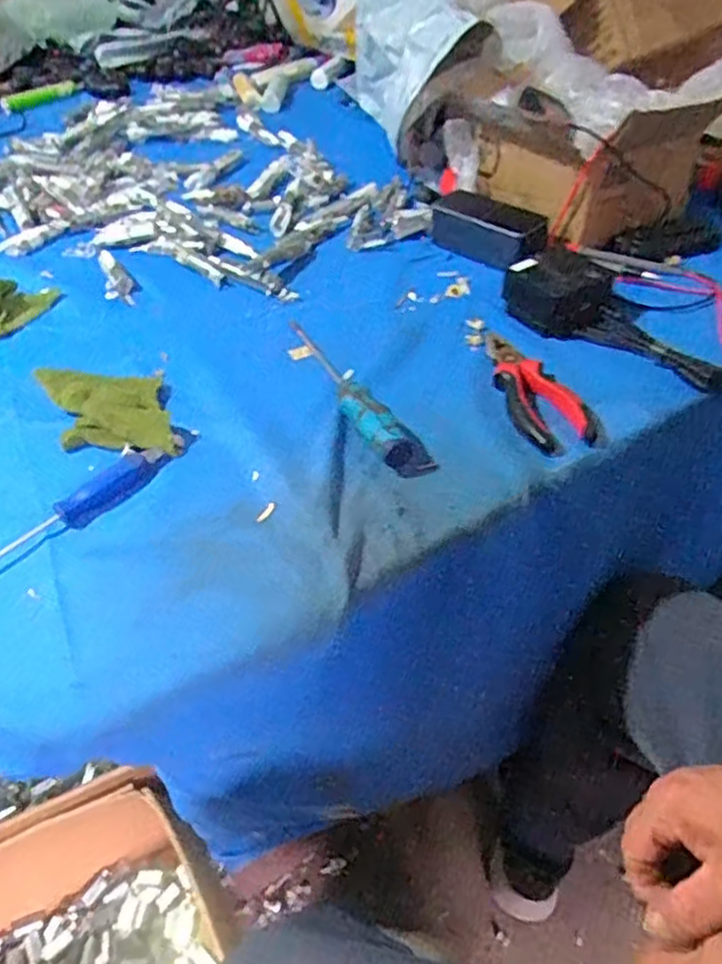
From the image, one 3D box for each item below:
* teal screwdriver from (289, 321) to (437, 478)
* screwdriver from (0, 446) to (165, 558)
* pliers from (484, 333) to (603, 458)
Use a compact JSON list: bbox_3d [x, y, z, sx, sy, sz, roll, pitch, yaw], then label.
[{"bbox_3d":[-0.018,-0.090,0.586,0.029,0.029,0.228,-21,44,-15],"label":"teal screwdriver"},{"bbox_3d":[-0.230,0.029,0.503,0.033,0.020,0.184,29,54,30],"label":"screwdriver"},{"bbox_3d":[0.138,-0.079,0.566,0.053,0.016,0.147,-19,46,-13],"label":"pliers"}]

